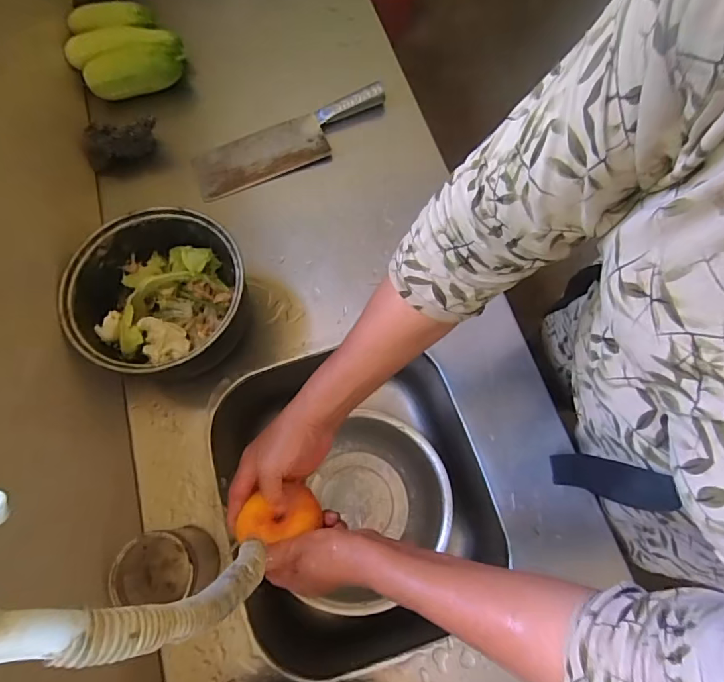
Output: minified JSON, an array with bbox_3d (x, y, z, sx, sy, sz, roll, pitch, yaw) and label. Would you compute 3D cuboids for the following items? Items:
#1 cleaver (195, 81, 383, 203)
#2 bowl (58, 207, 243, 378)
[{"bbox_3d":[-0.105,-0.308,0.718,0.310,0.028,0.083,-23,72,-6],"label":"cleaver"},{"bbox_3d":[-0.240,-0.048,0.592,0.198,0.107,0.200,-1,71,1],"label":"bowl"}]

